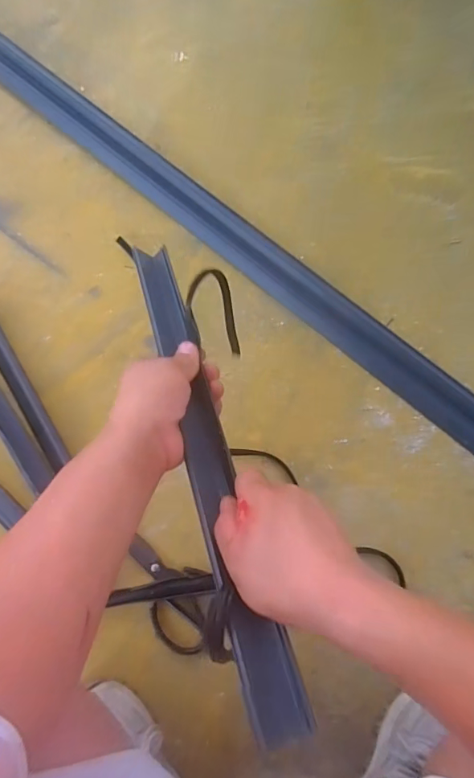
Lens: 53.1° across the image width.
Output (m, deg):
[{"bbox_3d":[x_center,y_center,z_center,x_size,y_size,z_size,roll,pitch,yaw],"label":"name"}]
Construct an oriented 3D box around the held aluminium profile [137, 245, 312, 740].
[{"bbox_3d":[-0.033,0.027,0.401,0.038,0.032,0.450,-17,57,-3],"label":"held aluminium profile"}]

